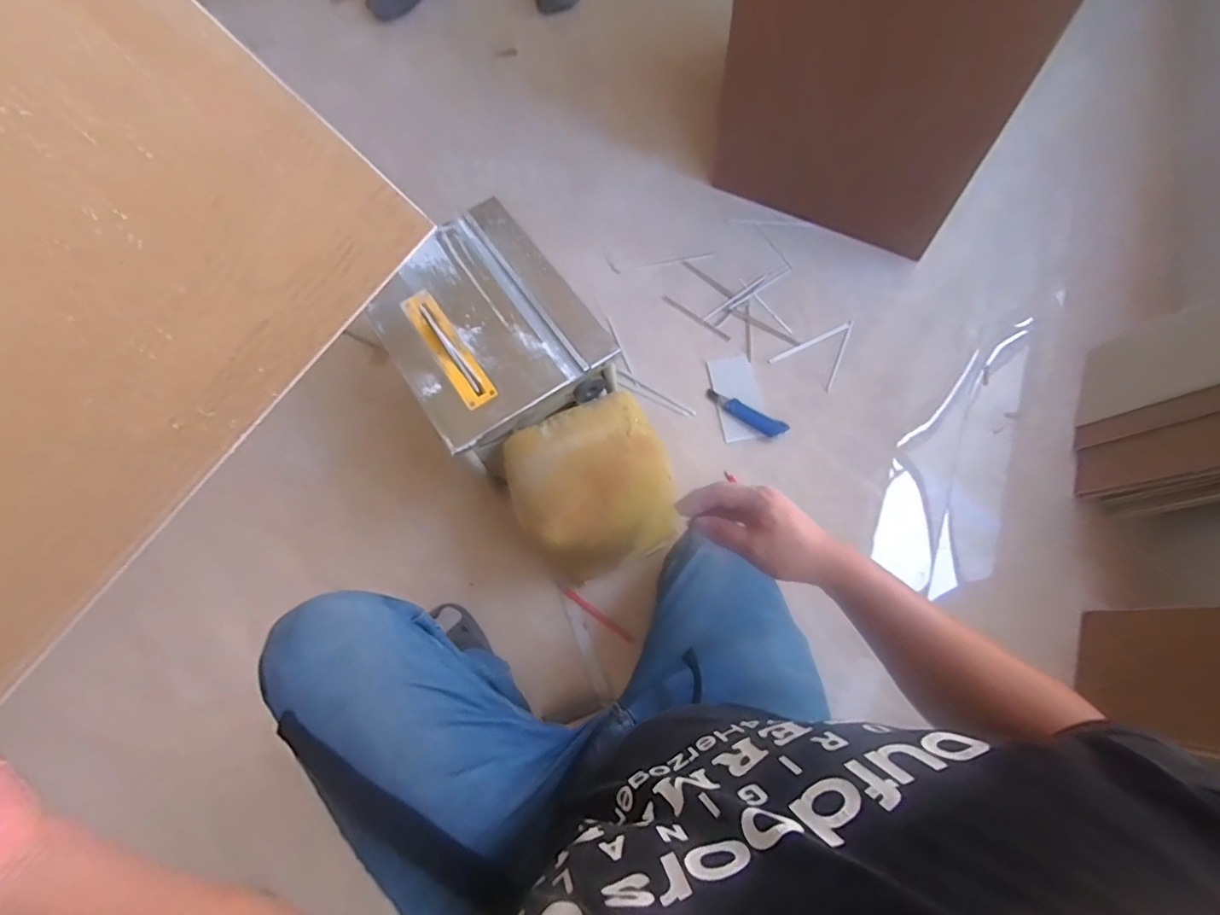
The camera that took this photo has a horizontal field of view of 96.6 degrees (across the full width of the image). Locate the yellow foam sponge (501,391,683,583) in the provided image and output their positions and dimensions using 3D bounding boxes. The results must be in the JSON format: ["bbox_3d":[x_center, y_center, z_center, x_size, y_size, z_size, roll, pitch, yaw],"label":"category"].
[{"bbox_3d":[-0.029,0.040,0.835,0.238,0.081,0.246,-24,69,-7],"label":"yellow foam sponge"}]

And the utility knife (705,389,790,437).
[{"bbox_3d":[0.265,-0.088,1.070,0.169,0.017,0.035,30,73,13],"label":"utility knife"}]

